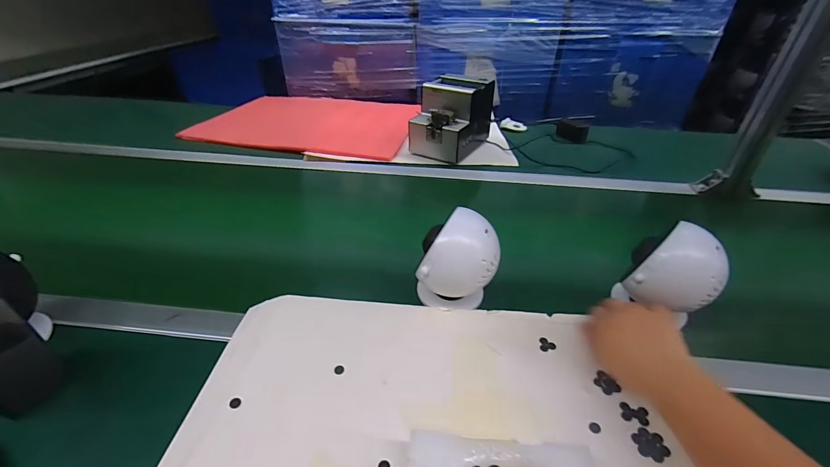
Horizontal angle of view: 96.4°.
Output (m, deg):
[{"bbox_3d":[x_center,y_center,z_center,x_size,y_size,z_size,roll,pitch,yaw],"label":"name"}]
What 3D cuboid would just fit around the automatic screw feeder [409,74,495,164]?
[{"bbox_3d":[0.086,-0.271,0.859,0.128,0.146,0.189,18,38,22],"label":"automatic screw feeder"}]

